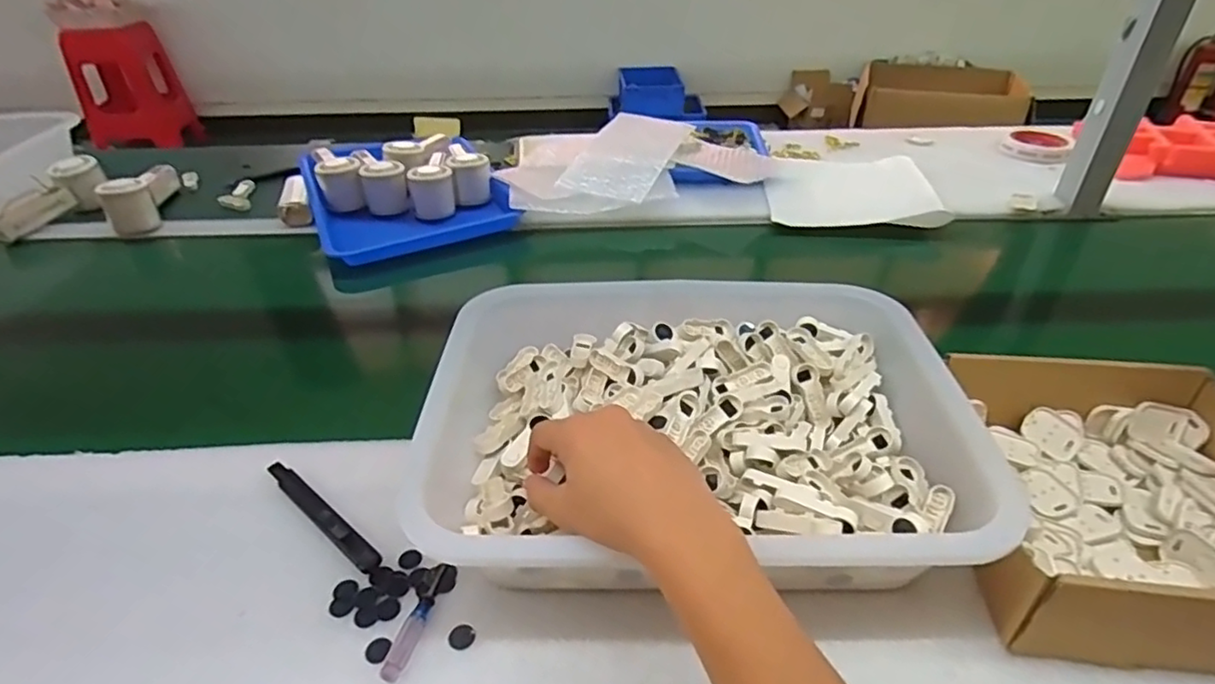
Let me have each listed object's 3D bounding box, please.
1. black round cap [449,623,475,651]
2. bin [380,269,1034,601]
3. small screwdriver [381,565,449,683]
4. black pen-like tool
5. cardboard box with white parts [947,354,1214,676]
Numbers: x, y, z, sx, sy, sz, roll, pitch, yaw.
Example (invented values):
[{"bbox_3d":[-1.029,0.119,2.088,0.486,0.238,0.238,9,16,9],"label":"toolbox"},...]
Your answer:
[{"bbox_3d":[-0.086,0.174,0.383,0.015,0.004,0.015,-19,39,-23],"label":"black round cap"},{"bbox_3d":[0.053,0.050,0.481,0.363,0.089,0.273,3,36,6],"label":"bin"},{"bbox_3d":[-0.112,0.166,0.387,0.013,0.008,0.074,10,37,15],"label":"small screwdriver"},{"bbox_3d":[-0.203,0.117,0.451,0.135,0.013,0.014,26,44,33],"label":"black pen-like tool"},{"bbox_3d":[0.336,0.094,0.424,0.192,0.071,0.226,3,36,6],"label":"cardboard box with white parts"}]

